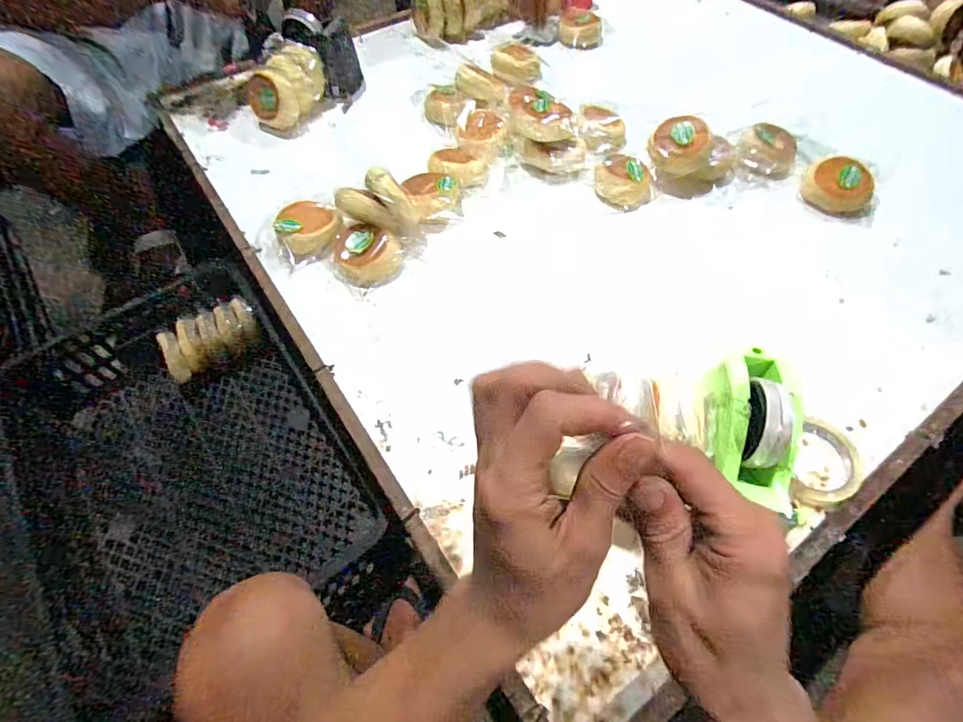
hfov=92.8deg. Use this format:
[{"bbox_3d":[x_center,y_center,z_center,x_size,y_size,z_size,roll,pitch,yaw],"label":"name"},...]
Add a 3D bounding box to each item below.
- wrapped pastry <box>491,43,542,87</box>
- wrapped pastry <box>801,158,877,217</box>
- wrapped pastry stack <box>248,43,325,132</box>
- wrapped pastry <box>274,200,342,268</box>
[{"bbox_3d":[0.064,-0.550,0.857,0.096,0.050,0.064,1,60,1],"label":"wrapped pastry"},{"bbox_3d":[0.541,-0.260,0.693,0.109,0.050,0.070,39,67,20],"label":"wrapped pastry"},{"bbox_3d":[-0.338,-0.475,0.797,0.083,0.089,0.131,20,62,11],"label":"wrapped pastry stack"},{"bbox_3d":[-0.241,-0.183,0.644,0.089,0.043,0.089,-20,62,-11],"label":"wrapped pastry"}]

